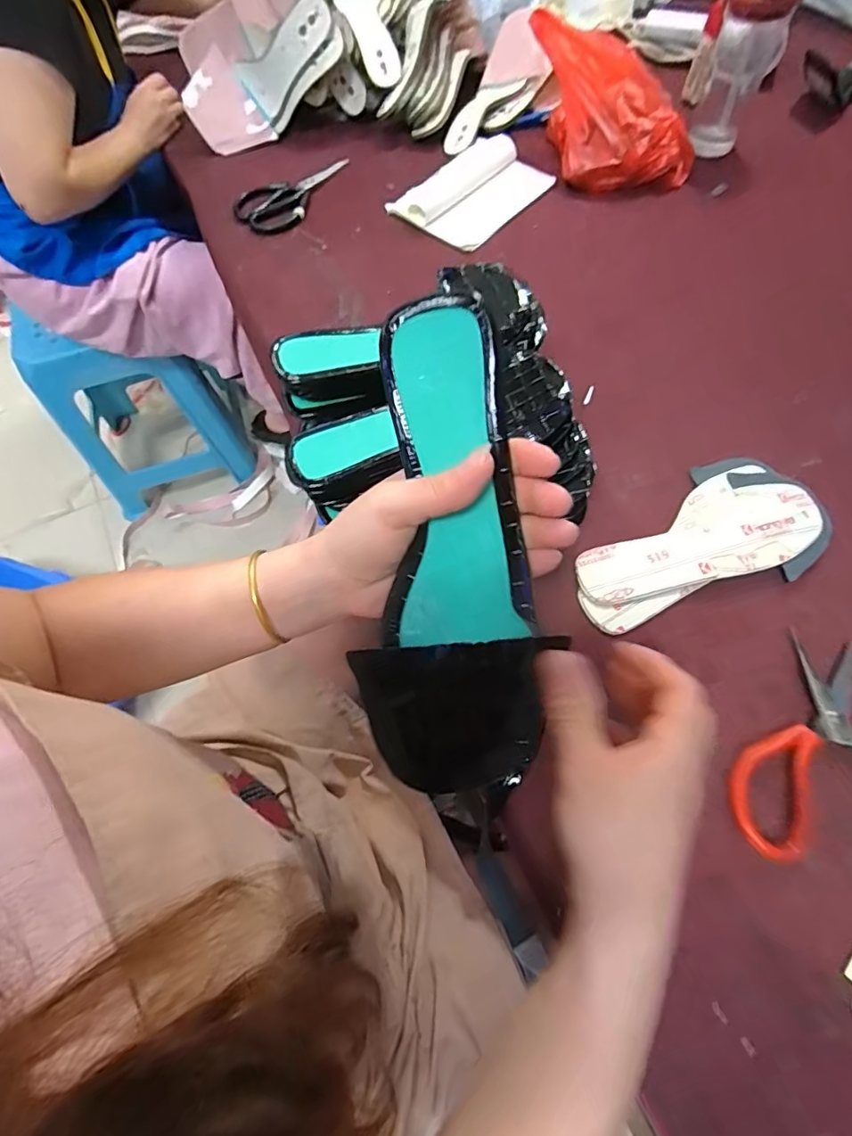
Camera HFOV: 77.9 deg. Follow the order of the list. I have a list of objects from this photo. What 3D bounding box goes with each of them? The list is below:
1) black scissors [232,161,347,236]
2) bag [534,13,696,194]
[{"bbox_3d":[-0.204,-0.565,0.789,0.103,0.013,0.192,24,68,13],"label":"black scissors"},{"bbox_3d":[0.265,-0.653,0.740,0.181,0.123,0.231,-21,66,-7],"label":"bag"}]

